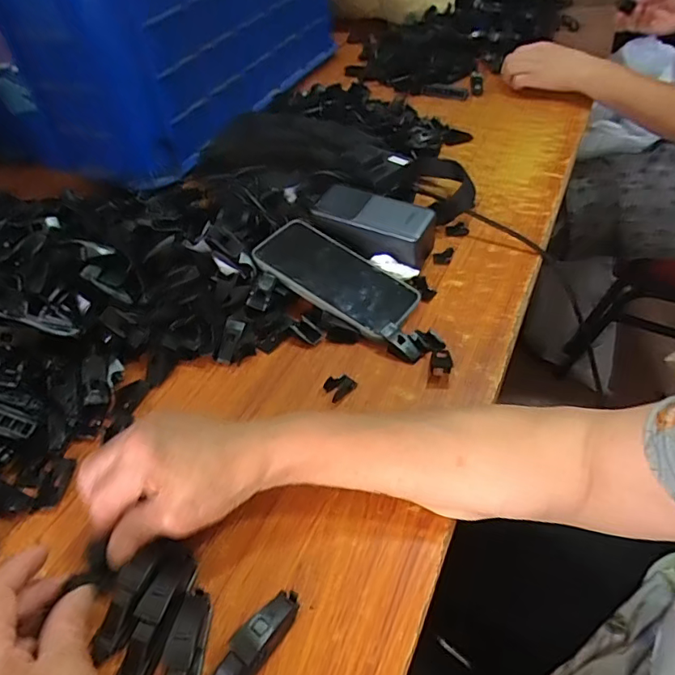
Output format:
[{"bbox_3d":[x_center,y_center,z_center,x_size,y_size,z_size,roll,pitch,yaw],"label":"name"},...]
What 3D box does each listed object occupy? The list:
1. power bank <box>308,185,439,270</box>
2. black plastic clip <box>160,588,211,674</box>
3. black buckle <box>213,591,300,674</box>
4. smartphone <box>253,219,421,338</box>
[{"bbox_3d":[0.036,-0.123,0.537,0.129,0.034,0.062,17,50,19],"label":"power bank"},{"bbox_3d":[-0.090,0.187,0.290,0.020,0.026,0.080,0,47,3],"label":"black plastic clip"},{"bbox_3d":[-0.052,0.184,0.293,0.019,0.024,0.080,26,54,25],"label":"black buckle"},{"bbox_3d":[-0.002,-0.063,0.504,0.163,0.008,0.084,31,51,16],"label":"smartphone"}]

